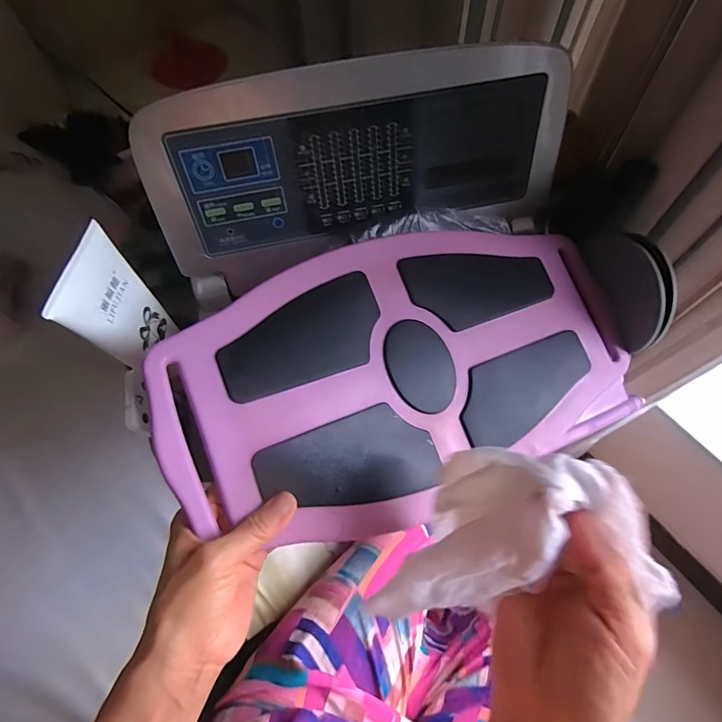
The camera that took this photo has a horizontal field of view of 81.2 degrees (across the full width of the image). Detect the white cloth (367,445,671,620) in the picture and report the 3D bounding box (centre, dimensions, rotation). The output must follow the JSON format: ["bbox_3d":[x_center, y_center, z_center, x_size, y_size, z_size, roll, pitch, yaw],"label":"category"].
[{"bbox_3d":[0.072,0.091,0.233,0.128,0.075,0.079,-5,68,-2],"label":"white cloth"}]

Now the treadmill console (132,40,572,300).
[{"bbox_3d":[0.001,-0.171,0.363,0.340,0.157,0.050,-12,45,-5],"label":"treadmill console"}]

